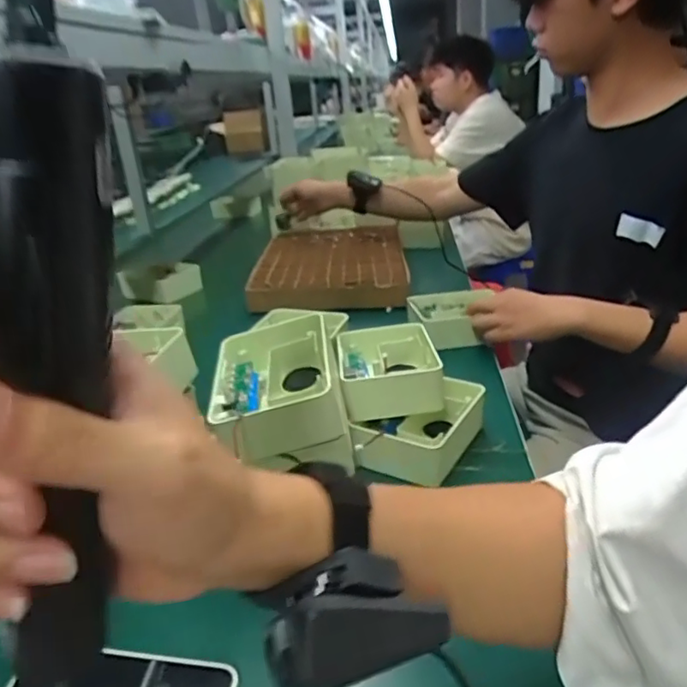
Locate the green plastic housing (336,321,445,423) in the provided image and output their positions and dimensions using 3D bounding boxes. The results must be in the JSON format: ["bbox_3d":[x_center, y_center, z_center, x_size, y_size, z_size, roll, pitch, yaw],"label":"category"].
[{"bbox_3d":[0.048,0.029,0.661,0.101,0.051,0.135,-5,24,-2],"label":"green plastic housing"}]

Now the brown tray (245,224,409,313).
[{"bbox_3d":[-0.018,-0.163,1.198,0.297,0.048,0.453,-4,24,2],"label":"brown tray"}]

